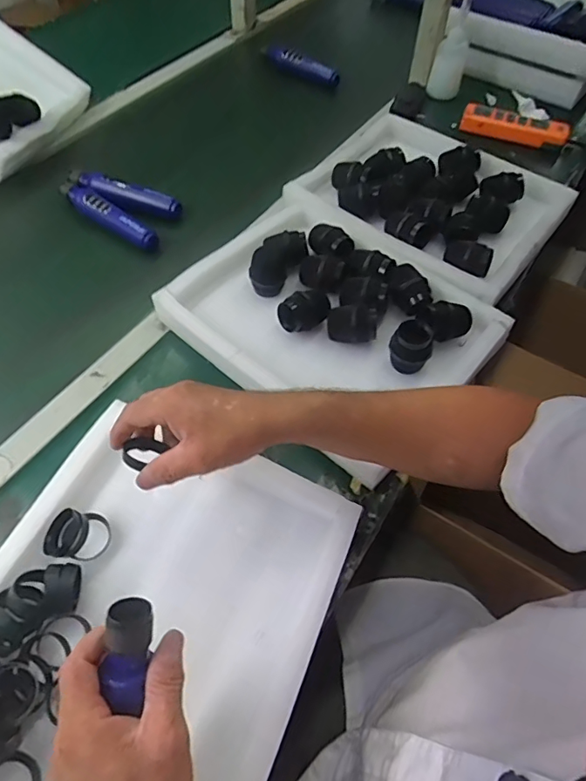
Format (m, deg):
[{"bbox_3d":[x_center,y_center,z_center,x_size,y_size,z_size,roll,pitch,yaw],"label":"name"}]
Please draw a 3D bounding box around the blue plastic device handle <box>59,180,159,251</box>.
[{"bbox_3d":[-0.281,-0.268,0.751,0.210,0.027,0.036,35,62,20],"label":"blue plastic device handle"}]

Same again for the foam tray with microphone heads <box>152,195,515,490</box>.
[{"bbox_3d":[0.046,-0.097,0.635,0.366,0.077,0.294,35,62,21],"label":"foam tray with microphone heads"}]

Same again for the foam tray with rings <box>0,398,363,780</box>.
[{"bbox_3d":[-0.131,0.201,0.427,0.287,0.046,0.345,20,58,12],"label":"foam tray with rings"}]

